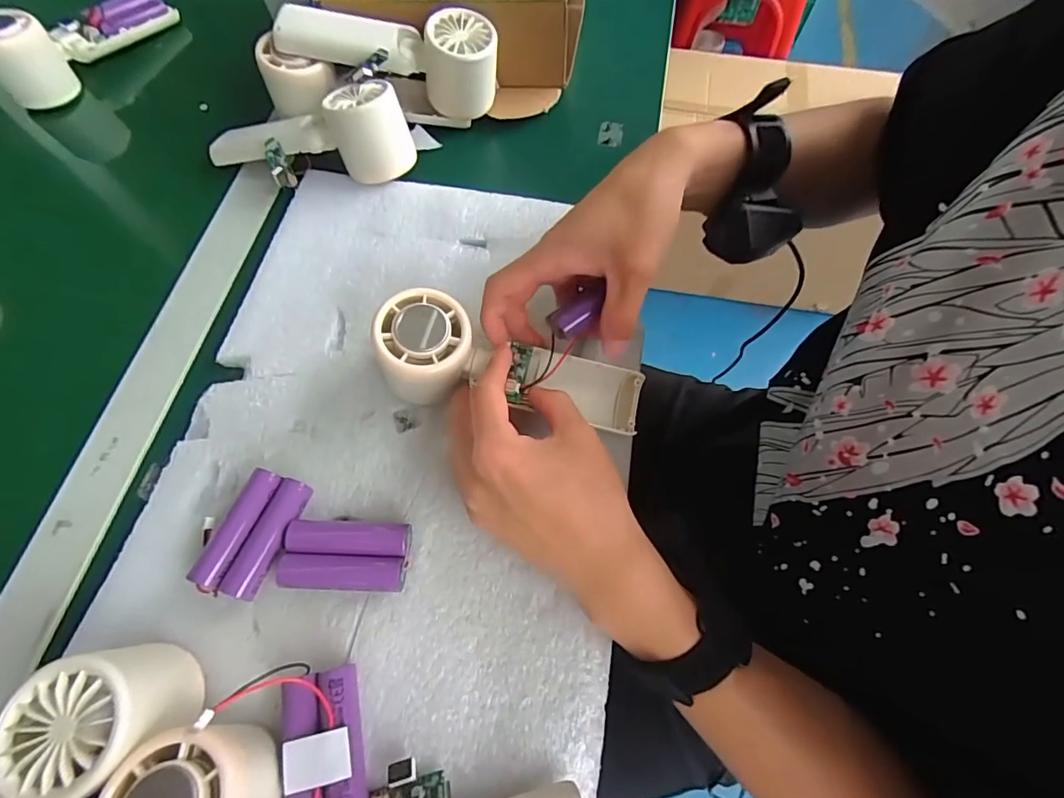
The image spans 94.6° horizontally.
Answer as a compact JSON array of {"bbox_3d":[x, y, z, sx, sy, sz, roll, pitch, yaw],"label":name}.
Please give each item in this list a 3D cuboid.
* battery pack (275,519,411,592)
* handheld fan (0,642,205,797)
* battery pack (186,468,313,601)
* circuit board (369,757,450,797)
[{"bbox_3d":[-0.103,0.088,0.275,0.068,0.016,0.035,2,67,1],"label":"battery pack"},{"bbox_3d":[-0.223,0.189,0.210,0.060,0.060,0.168,35,71,14],"label":"handheld fan"},{"bbox_3d":[-0.154,0.075,0.276,0.035,0.022,0.065,17,68,7],"label":"battery pack"},{"bbox_3d":[-0.059,0.184,0.234,0.037,0.013,0.023,-13,68,-6],"label":"circuit board"}]

